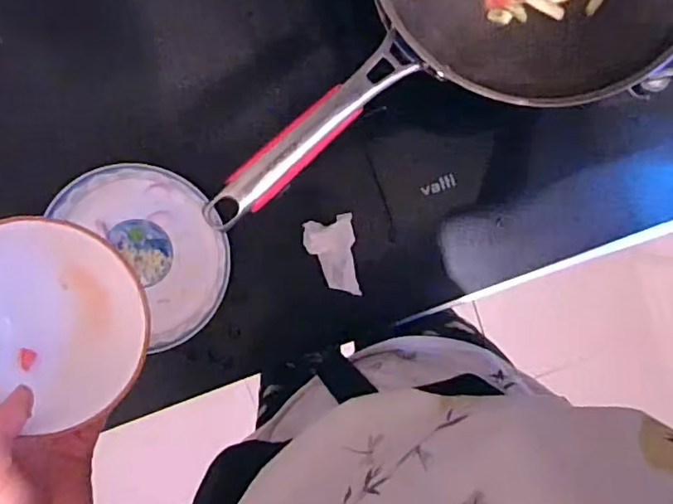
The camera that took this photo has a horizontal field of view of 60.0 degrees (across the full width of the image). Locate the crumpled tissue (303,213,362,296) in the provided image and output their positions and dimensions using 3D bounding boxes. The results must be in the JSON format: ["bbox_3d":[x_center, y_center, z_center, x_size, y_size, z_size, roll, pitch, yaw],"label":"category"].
[{"bbox_3d":[-0.005,0.006,0.665,0.055,0.029,0.091,-8,98,-4],"label":"crumpled tissue"}]

